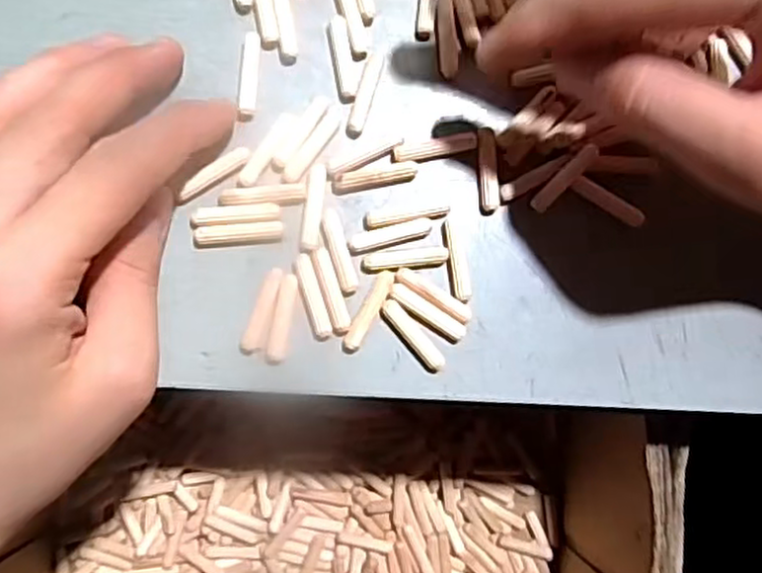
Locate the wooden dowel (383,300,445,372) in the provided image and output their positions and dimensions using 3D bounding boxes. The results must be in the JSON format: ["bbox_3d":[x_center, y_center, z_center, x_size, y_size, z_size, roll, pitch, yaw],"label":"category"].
[{"bbox_3d":[0.011,0.017,0.246,0.007,0.004,0.029,-41,89,-6],"label":"wooden dowel"}]

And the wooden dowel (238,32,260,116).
[{"bbox_3d":[-0.046,-0.075,0.249,0.006,0.004,0.029,4,85,-3],"label":"wooden dowel"}]

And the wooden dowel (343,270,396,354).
[{"bbox_3d":[-0.004,0.008,0.245,0.007,0.004,0.031,27,84,-1],"label":"wooden dowel"}]

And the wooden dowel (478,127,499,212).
[{"bbox_3d":[0.038,-0.042,0.252,0.006,0.004,0.030,-3,85,-4],"label":"wooden dowel"}]

